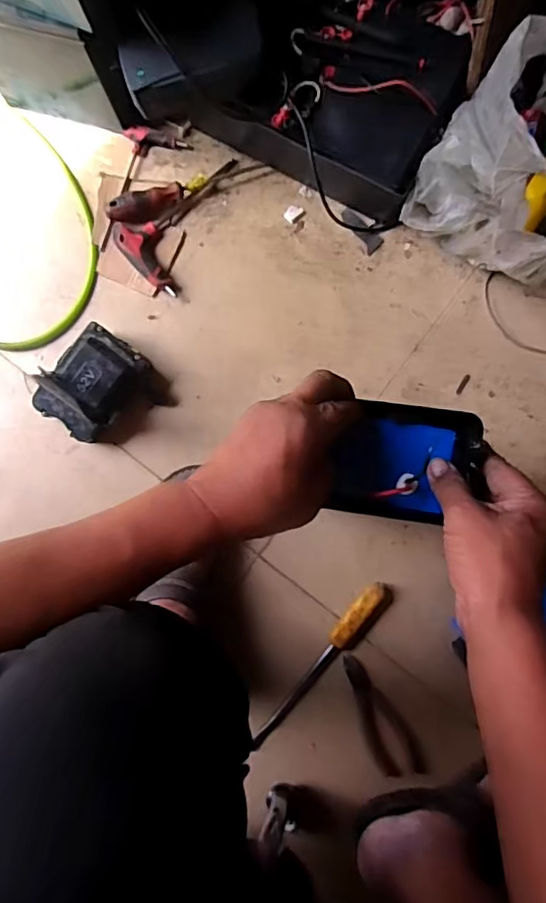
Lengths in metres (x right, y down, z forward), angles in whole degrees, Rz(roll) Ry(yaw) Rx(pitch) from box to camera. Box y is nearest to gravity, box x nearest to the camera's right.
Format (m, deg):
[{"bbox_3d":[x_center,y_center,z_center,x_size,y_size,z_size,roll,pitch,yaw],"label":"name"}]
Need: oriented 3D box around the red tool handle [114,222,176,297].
[{"bbox_3d":[-0.173,-0.259,0.753,0.058,0.032,0.105,-15,85,1],"label":"red tool handle"}]

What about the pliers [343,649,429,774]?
[{"bbox_3d":[0.130,0.327,0.694,0.053,0.009,0.158,-27,85,0],"label":"pliers"}]

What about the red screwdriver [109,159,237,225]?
[{"bbox_3d":[-0.133,-0.347,0.754,0.183,0.029,0.040,-23,85,0],"label":"red screwdriver"}]

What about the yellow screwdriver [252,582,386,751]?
[{"bbox_3d":[0.057,0.264,0.699,0.028,0.019,0.247,40,88,5],"label":"yellow screwdriver"}]

